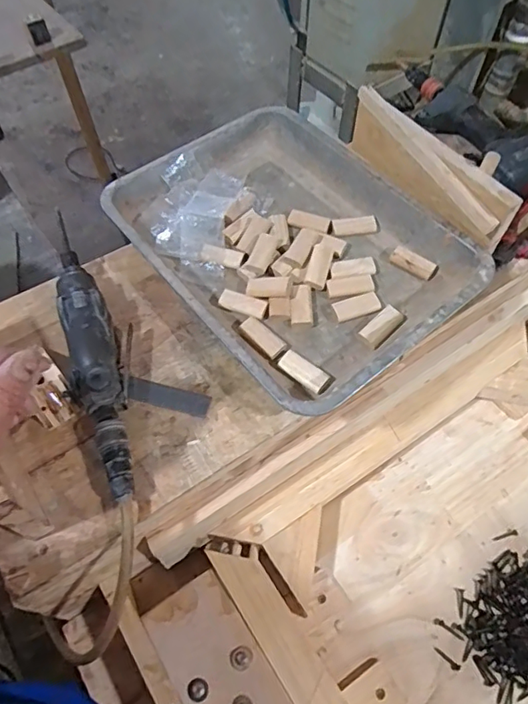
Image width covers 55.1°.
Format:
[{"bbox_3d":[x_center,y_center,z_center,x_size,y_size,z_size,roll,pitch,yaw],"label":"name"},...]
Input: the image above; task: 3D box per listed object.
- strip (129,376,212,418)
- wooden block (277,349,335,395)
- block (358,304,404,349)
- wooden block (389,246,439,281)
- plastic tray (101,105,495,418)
[{"bbox_3d":[-0.095,0.045,0.510,0.082,0.008,0.026,11,54,6],"label":"strip"},{"bbox_3d":[0.042,0.021,0.523,0.058,0.011,0.026,34,64,19],"label":"wooden block"},{"bbox_3d":[0.128,-0.028,0.551,0.053,0.012,0.025,-37,65,-21],"label":"block"},{"bbox_3d":[0.175,-0.102,0.593,0.055,0.017,0.020,29,62,16],"label":"wooden block"},{"bbox_3d":[0.028,-0.126,0.591,0.286,0.053,0.377,-34,65,-20],"label":"plastic tray"}]

